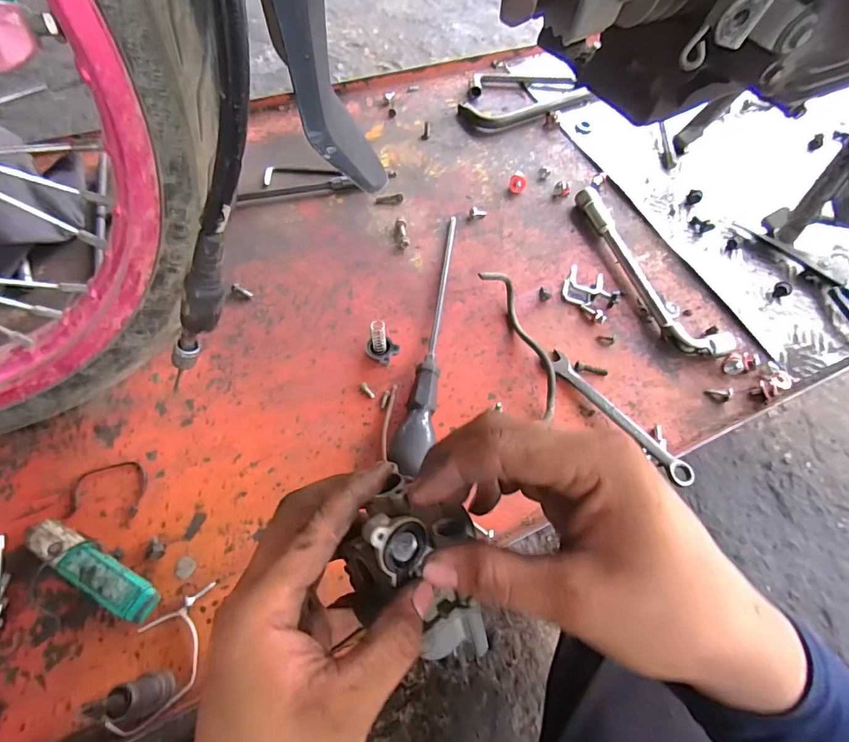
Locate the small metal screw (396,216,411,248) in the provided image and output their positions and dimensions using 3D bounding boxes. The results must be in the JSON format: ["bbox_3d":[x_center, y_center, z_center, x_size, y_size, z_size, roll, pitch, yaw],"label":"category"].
[{"bbox_3d":[-0.023,-0.150,0.495,0.012,0.009,0.040,-5,62,-7],"label":"small metal screw"}]

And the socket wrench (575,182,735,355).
[{"bbox_3d":[0.227,-0.107,0.483,0.041,0.025,0.233,-19,64,-14],"label":"socket wrench"}]

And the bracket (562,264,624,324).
[{"bbox_3d":[0.167,-0.081,0.463,0.054,0.027,0.043,35,65,14],"label":"bracket"}]

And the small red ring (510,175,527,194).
[{"bbox_3d":[0.110,-0.219,0.542,0.019,0.014,0.019,2,61,-3],"label":"small red ring"}]

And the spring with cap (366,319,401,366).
[{"bbox_3d":[-0.038,-0.024,0.409,0.024,0.044,0.023,31,64,12],"label":"spring with cap"}]

